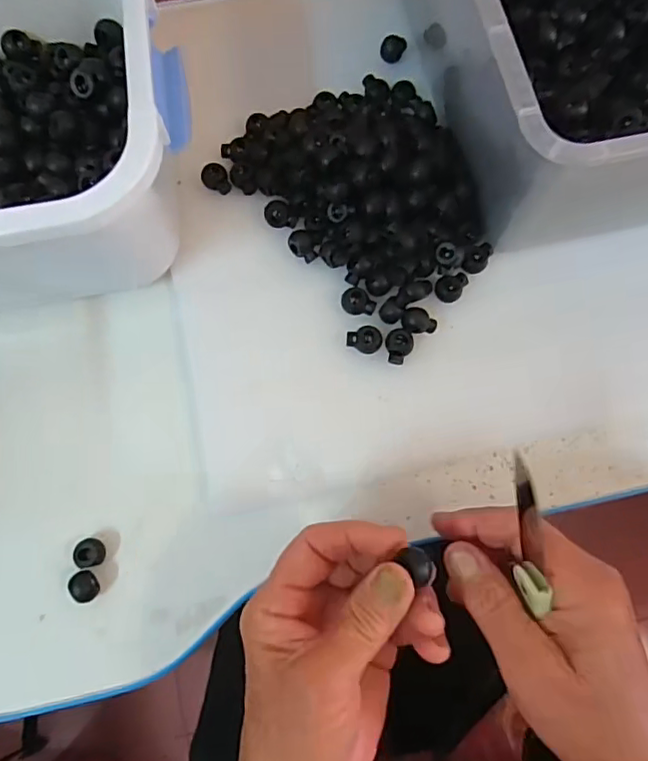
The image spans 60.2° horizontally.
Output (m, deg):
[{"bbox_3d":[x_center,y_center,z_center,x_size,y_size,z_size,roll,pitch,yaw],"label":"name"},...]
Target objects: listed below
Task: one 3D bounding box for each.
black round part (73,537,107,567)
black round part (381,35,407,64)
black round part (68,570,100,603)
[{"bbox_3d":[-0.138,0.102,0.331,0.015,0.011,0.016,0,76,0],"label":"black round part"},{"bbox_3d":[0.050,-0.240,0.404,0.018,0.011,0.018,10,76,2],"label":"black round part"},{"bbox_3d":[-0.138,0.119,0.324,0.013,0.014,0.017,-13,76,-3],"label":"black round part"}]

